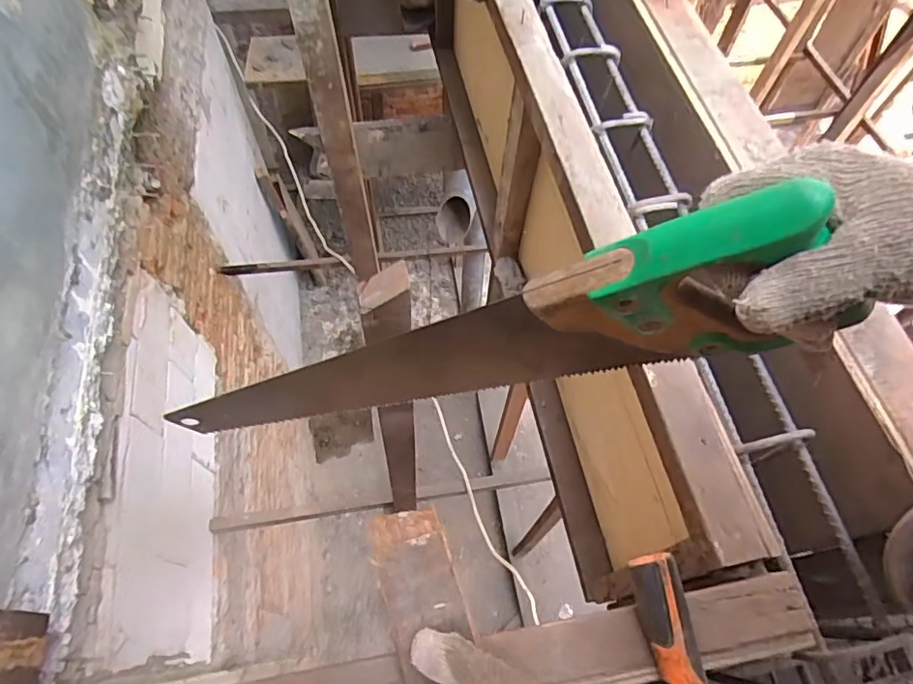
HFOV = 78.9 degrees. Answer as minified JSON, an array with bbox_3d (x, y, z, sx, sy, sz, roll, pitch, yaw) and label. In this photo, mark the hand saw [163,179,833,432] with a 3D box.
[{"bbox_3d":[-0.010,0.018,0.387,0.456,0.108,0.026,-16,56,31],"label":"hand saw"}]

